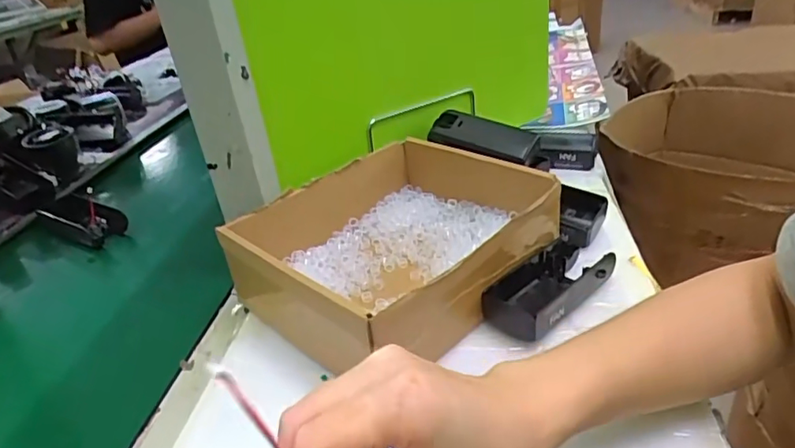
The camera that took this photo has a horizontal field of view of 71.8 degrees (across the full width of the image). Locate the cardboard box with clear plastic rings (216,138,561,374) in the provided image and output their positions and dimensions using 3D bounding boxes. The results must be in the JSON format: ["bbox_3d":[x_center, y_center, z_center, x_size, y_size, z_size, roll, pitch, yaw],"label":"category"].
[{"bbox_3d":[-0.007,0.013,0.433,0.204,0.071,0.190,-30,38,-35],"label":"cardboard box with clear plastic rings"}]

